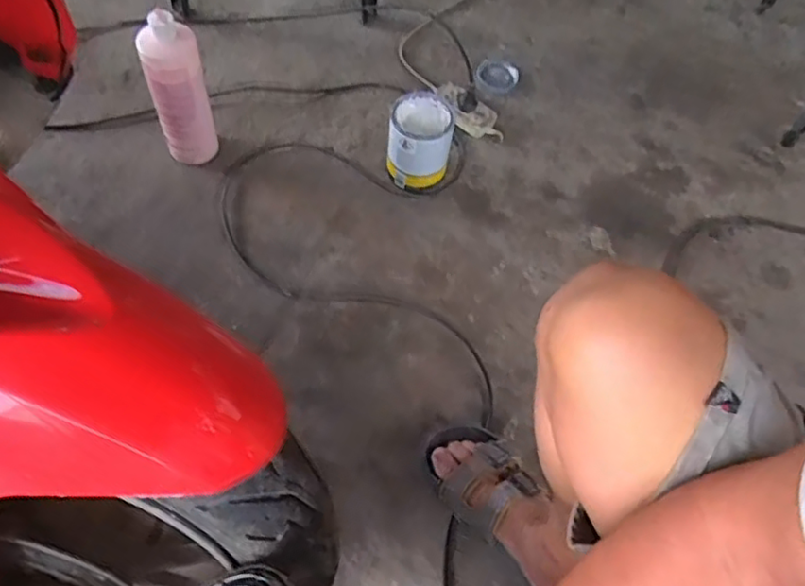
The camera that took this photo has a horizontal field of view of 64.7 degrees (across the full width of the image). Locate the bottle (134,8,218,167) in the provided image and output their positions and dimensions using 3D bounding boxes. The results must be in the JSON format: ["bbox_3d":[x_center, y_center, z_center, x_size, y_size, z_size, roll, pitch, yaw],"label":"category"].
[{"bbox_3d":[-0.334,-0.295,0.957,0.072,0.249,0.068,20,60,7],"label":"bottle"}]

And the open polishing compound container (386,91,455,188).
[{"bbox_3d":[0.026,-0.238,1.023,0.096,0.131,0.105,2,60,-3],"label":"open polishing compound container"}]

